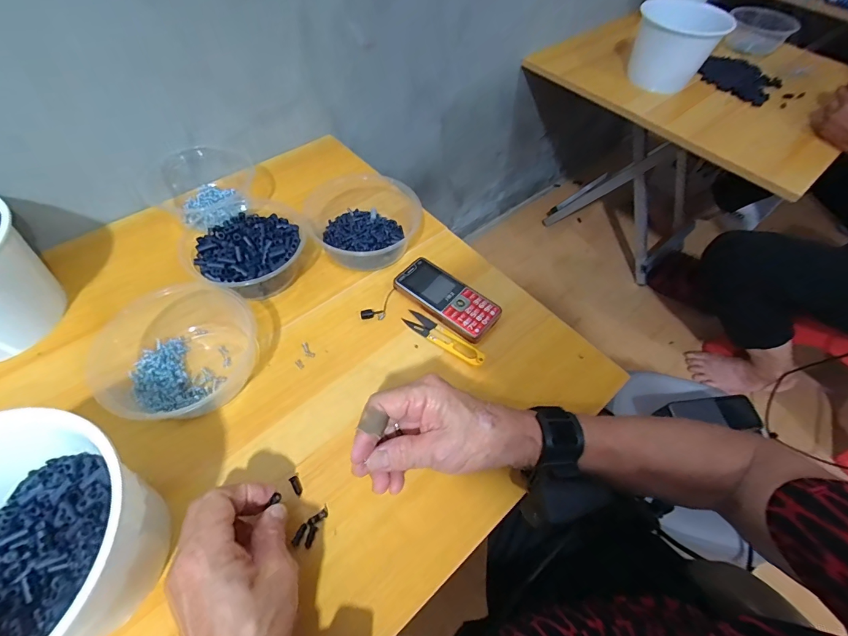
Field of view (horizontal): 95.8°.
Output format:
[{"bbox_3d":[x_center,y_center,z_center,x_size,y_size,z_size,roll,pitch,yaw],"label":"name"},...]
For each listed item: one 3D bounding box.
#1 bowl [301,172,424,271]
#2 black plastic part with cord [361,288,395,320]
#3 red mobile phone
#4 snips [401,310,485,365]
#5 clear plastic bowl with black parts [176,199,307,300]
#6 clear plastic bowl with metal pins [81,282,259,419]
[{"bbox_3d":[-0.071,-0.138,0.523,0.161,0.045,0.178,-24,61,-18],"label":"bowl"},{"bbox_3d":[-0.050,-0.013,0.456,0.054,0.005,0.022,-36,65,-23],"label":"black plastic part with cord"},{"bbox_3d":[0.027,-0.024,0.458,0.126,0.016,0.056,37,62,19],"label":"red mobile phone"},{"bbox_3d":[0.022,0.021,0.433,0.103,0.009,0.022,35,62,18],"label":"snips"},{"bbox_3d":[-0.208,-0.077,0.464,0.132,0.058,0.123,1,57,-2],"label":"clear plastic bowl with black parts"},{"bbox_3d":[-0.247,0.027,0.398,0.136,0.051,0.160,26,59,13],"label":"clear plastic bowl with metal pins"}]

